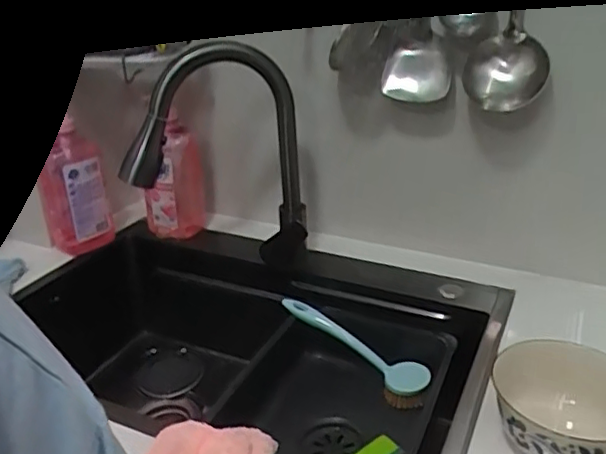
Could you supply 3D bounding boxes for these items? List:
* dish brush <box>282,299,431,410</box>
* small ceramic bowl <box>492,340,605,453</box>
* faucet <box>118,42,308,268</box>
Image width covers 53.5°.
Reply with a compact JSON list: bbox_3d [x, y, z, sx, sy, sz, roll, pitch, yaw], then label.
[{"bbox_3d":[0.072,0.172,0.866,0.235,0.061,0.042,34,36,13],"label":"dish brush"},{"bbox_3d":[0.250,0.173,0.570,0.130,0.076,0.121,-1,25,1],"label":"small ceramic bowl"},{"bbox_3d":[-0.119,-0.080,0.806,0.228,0.303,0.073,-7,26,-12],"label":"faucet"}]

